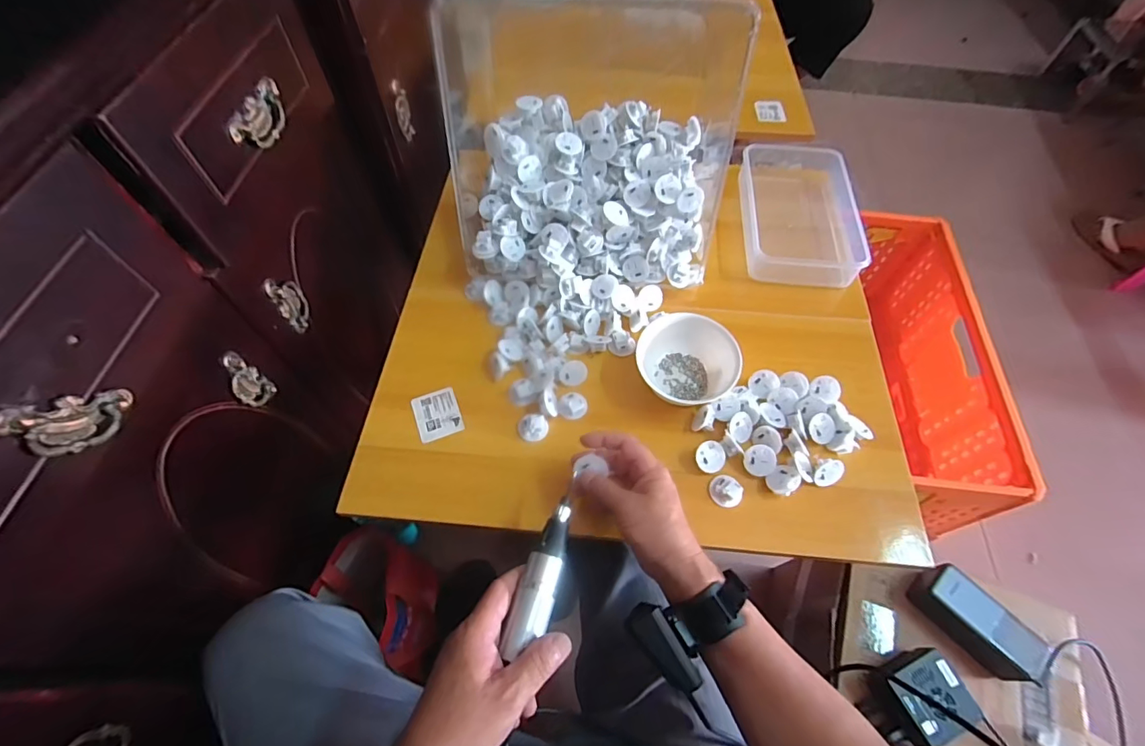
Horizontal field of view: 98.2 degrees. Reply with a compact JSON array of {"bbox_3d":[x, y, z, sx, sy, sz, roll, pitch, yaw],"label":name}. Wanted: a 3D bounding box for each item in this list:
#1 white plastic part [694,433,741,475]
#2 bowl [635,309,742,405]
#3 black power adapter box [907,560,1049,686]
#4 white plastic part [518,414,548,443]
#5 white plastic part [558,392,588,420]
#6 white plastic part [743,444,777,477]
[{"bbox_3d":[0.156,0.088,0.543,0.045,0.022,0.031,-30,65,-17],"label":"white plastic part"},{"bbox_3d":[0.134,-0.011,0.590,0.115,0.058,0.115,1,60,-1],"label":"bowl"},{"bbox_3d":[0.494,0.305,0.610,0.062,0.049,0.137,-40,68,-21],"label":"black power adapter box"},{"bbox_3d":[-0.045,0.062,0.565,0.034,0.019,0.027,13,60,6],"label":"white plastic part"},{"bbox_3d":[0.000,0.039,0.580,0.033,0.018,0.028,5,60,2],"label":"white plastic part"},{"bbox_3d":[0.202,0.094,0.535,0.033,0.015,0.031,-46,74,9],"label":"white plastic part"}]

